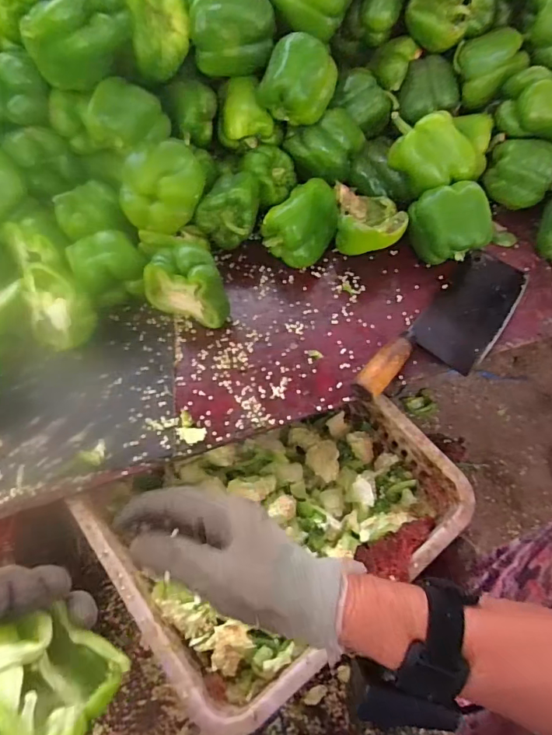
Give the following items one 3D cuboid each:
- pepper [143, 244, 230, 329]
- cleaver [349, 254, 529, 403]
[{"bbox_3d":[-0.108,-0.101,0.570,0.100,0.090,0.049,22,66,13],"label":"pepper"},{"bbox_3d":[0.211,-0.050,0.560,0.095,0.032,0.282,35,70,18],"label":"cleaver"}]

